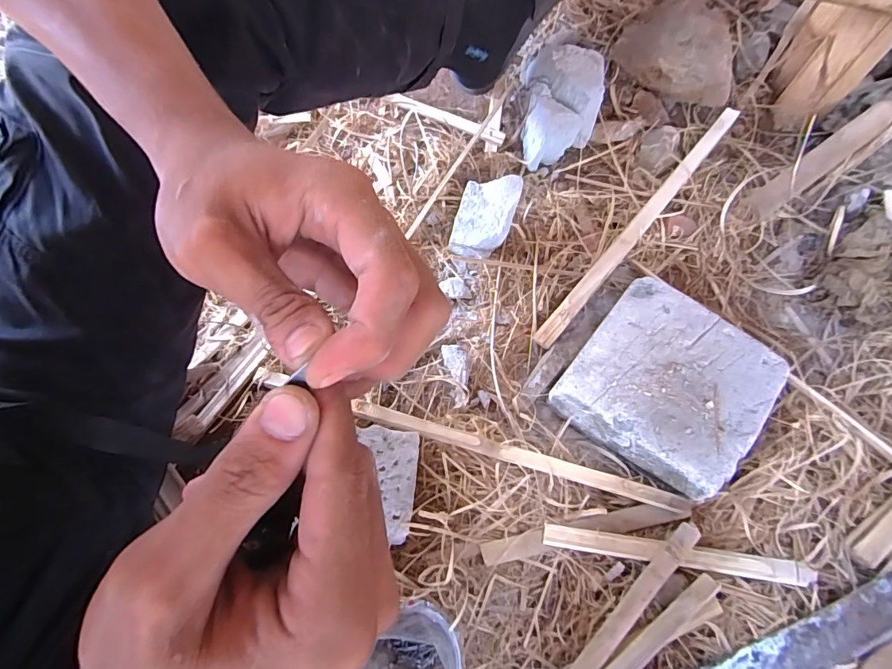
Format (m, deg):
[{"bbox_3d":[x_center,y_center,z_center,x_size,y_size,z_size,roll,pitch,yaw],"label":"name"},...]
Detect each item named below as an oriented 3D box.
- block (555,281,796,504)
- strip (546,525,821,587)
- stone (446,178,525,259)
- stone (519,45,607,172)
[{"bbox_3d":[0.260,0.058,0.532,0.193,0.065,0.192,37,69,14],"label":"block"},{"bbox_3d":[0.238,0.229,0.466,0.267,0.006,0.021,7,68,5],"label":"strip"},{"bbox_3d":[0.053,-0.161,0.610,0.076,0.069,0.094,16,66,5],"label":"stone"},{"bbox_3d":[0.179,-0.360,0.692,0.114,0.072,0.201,7,65,1],"label":"stone"}]

